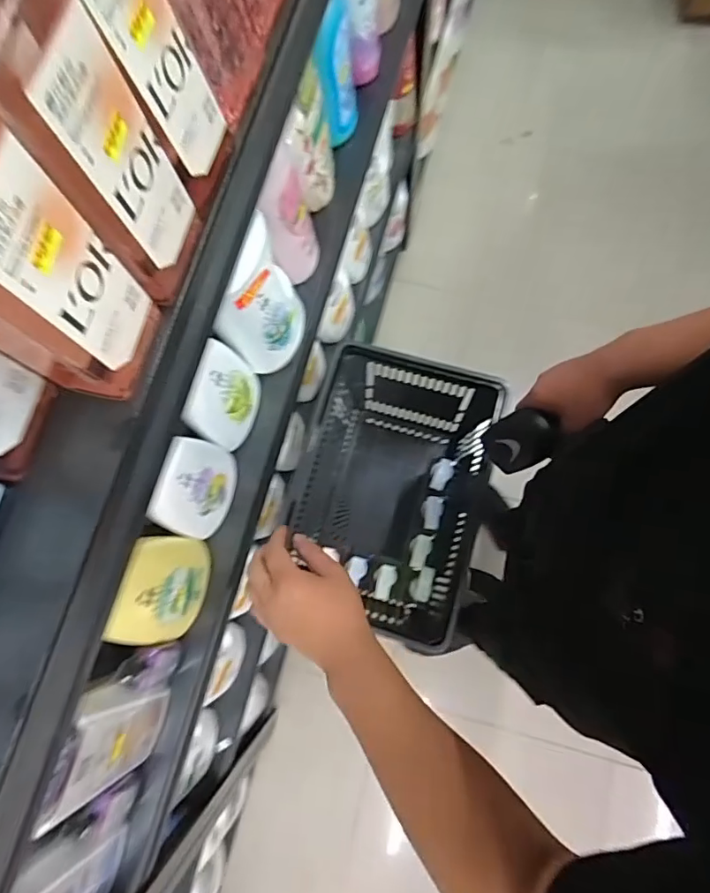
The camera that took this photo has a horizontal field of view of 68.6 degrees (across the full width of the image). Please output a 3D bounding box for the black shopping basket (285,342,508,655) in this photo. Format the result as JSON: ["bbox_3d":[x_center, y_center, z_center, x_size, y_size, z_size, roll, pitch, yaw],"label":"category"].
[{"bbox_3d":[0.065,0.091,1.018,0.318,0.282,0.453,17,78,5],"label":"black shopping basket"}]

